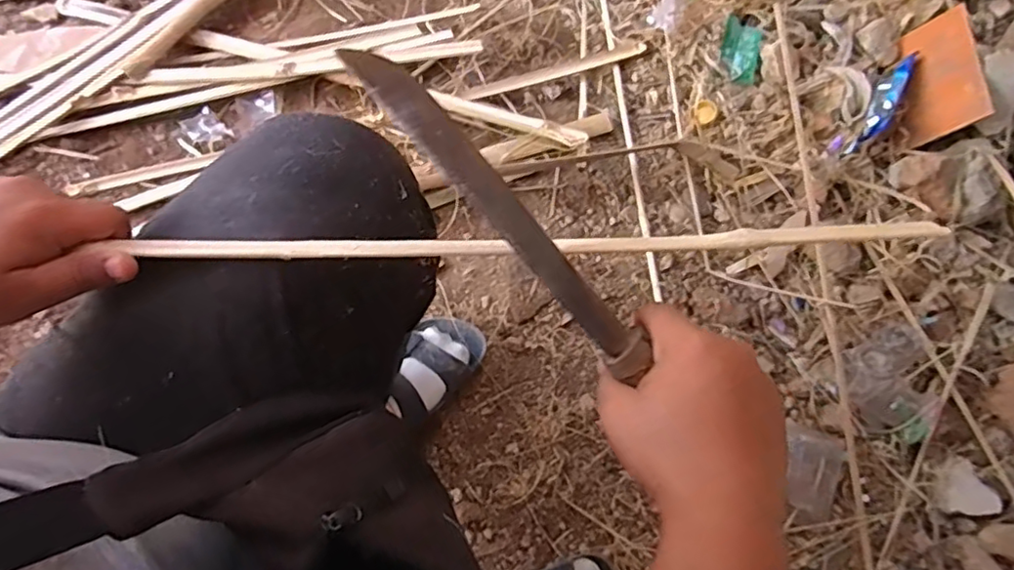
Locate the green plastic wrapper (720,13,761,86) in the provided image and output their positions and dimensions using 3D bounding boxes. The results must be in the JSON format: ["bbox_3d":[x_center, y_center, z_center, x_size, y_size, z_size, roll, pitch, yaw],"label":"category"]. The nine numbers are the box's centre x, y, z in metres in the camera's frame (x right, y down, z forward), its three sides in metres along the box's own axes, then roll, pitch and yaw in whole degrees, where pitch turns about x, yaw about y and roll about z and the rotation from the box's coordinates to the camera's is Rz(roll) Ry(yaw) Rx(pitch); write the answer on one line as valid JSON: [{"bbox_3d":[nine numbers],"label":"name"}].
[{"bbox_3d":[0.365,-0.367,0.939,0.055,0.018,0.110,10,72,2],"label":"green plastic wrapper"}]

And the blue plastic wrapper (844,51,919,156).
[{"bbox_3d":[0.553,-0.268,0.881,0.030,0.057,0.186,30,69,8],"label":"blue plastic wrapper"}]

